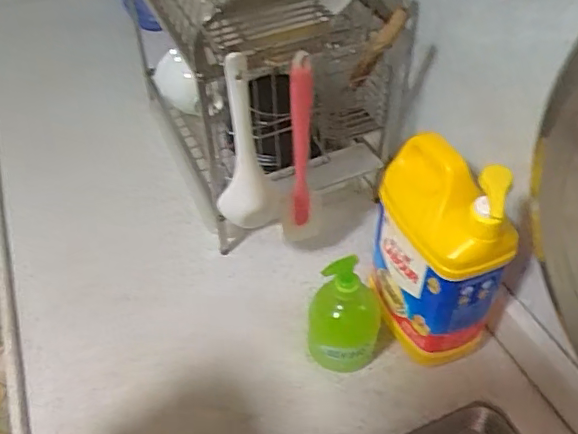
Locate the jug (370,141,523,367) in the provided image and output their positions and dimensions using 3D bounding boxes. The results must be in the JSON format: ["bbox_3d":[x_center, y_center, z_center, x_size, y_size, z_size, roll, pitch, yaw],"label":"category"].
[{"bbox_3d":[0.159,0.033,0.615,0.092,0.256,0.140,-14,46,-12],"label":"jug"}]

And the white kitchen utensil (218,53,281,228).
[{"bbox_3d":[-0.047,-0.069,0.599,0.064,0.209,0.040,-4,45,-2],"label":"white kitchen utensil"}]

